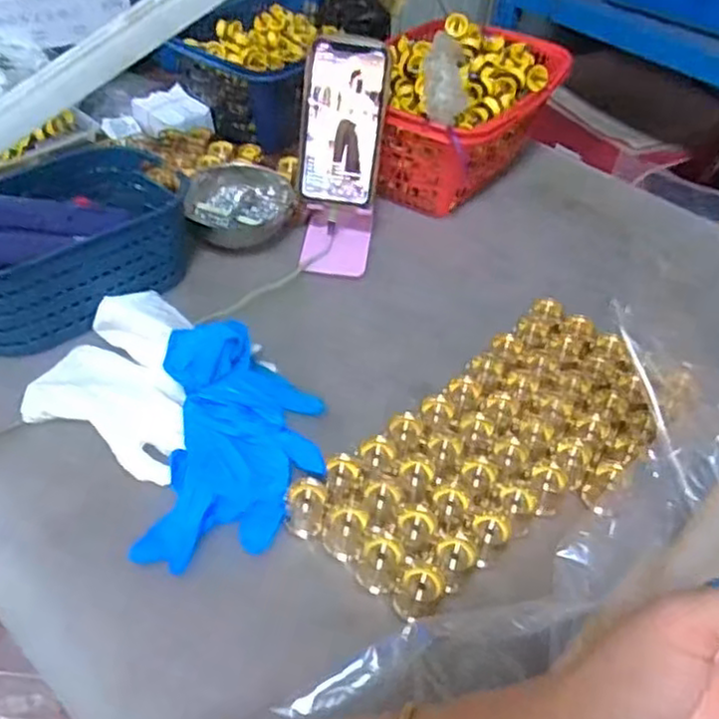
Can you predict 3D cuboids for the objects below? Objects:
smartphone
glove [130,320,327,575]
[{"bbox_3d":[-0.016,-0.223,0.657,0.072,0.149,0.010,10,21,5],"label":"smartphone"},{"bbox_3d":[-0.088,0.059,0.499,0.118,0.060,0.174,1,46,-3],"label":"glove"}]

